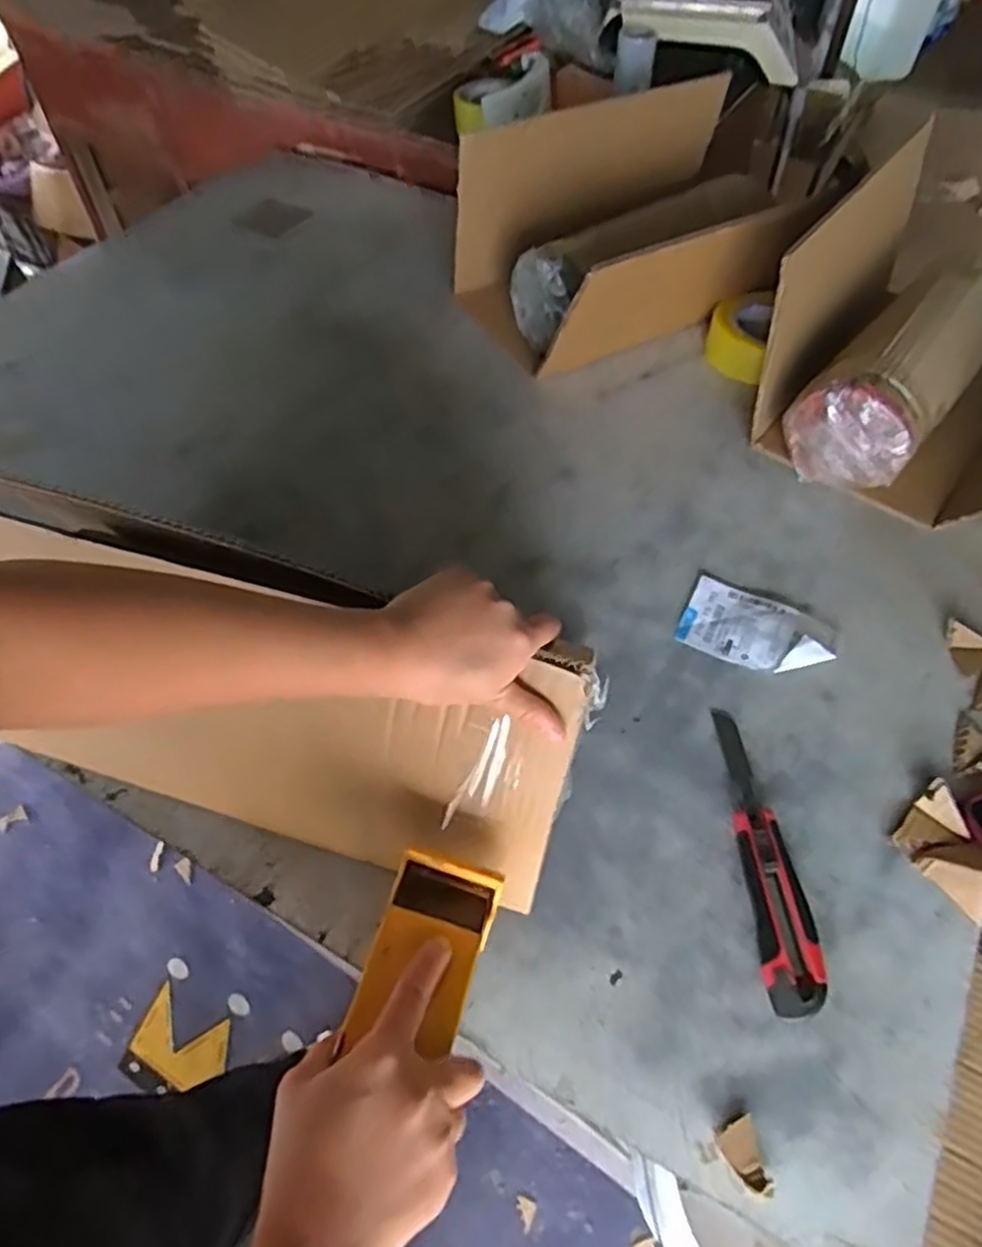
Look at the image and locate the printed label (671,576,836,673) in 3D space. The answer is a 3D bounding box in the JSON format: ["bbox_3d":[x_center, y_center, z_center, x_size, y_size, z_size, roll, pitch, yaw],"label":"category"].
[{"bbox_3d":[0.232,0.003,0.645,0.124,0.024,0.076,24,58,16],"label":"printed label"}]

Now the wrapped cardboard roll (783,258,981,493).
[{"bbox_3d":[0.431,-0.262,0.771,0.117,0.131,0.313,37,62,23],"label":"wrapped cardboard roll"}]

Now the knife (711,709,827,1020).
[{"bbox_3d":[0.196,0.159,0.535,0.037,0.016,0.220,-1,55,-1],"label":"knife"}]

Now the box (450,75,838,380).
[{"bbox_3d":[0.163,-0.447,0.865,0.341,0.195,0.240,-21,57,-14],"label":"box"}]

